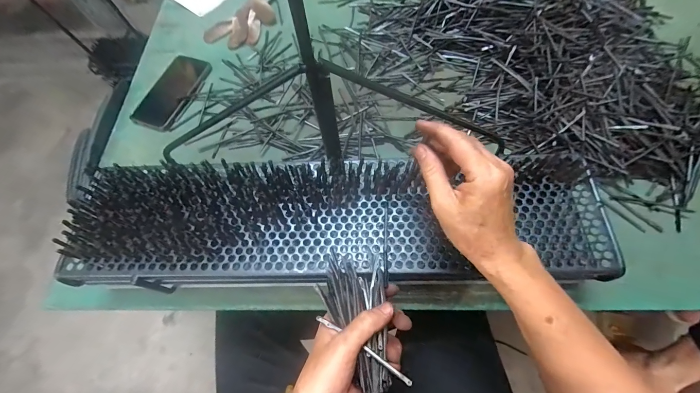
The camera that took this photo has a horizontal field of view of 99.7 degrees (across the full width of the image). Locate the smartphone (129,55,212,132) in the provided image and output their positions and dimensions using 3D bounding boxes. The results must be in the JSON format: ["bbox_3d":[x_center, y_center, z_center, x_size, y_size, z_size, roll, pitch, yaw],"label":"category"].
[{"bbox_3d":[-0.321,-0.191,0.533,0.084,0.016,0.158,18,69,10],"label":"smartphone"}]

